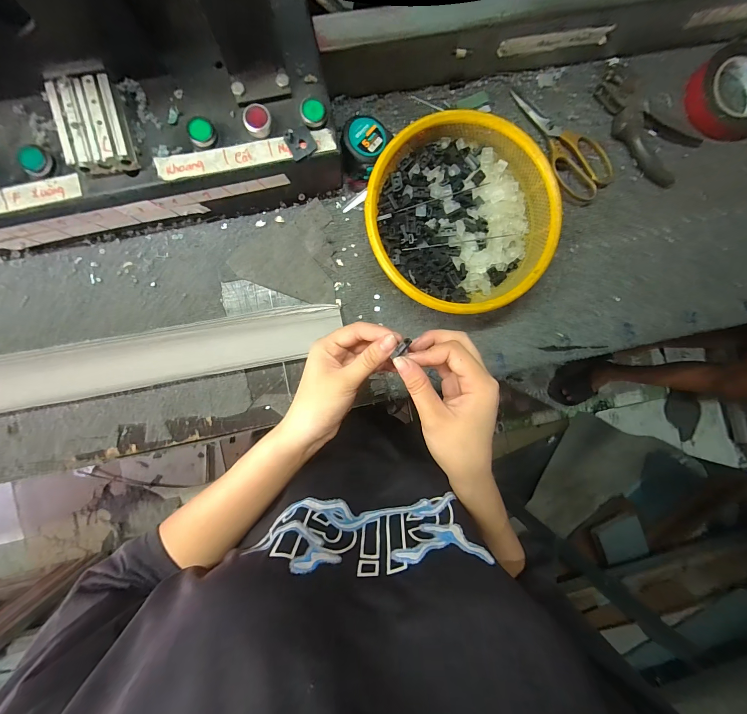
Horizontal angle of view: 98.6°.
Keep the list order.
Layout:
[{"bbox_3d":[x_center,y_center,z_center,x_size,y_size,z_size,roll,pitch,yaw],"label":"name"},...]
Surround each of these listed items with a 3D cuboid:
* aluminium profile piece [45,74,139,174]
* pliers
[{"bbox_3d":[-0.279,-0.232,0.322,0.058,0.020,0.080,-11,93,-4],"label":"aluminium profile piece"},{"bbox_3d":[0.380,-0.323,0.450,0.165,0.023,0.082,30,89,-5],"label":"pliers"}]

